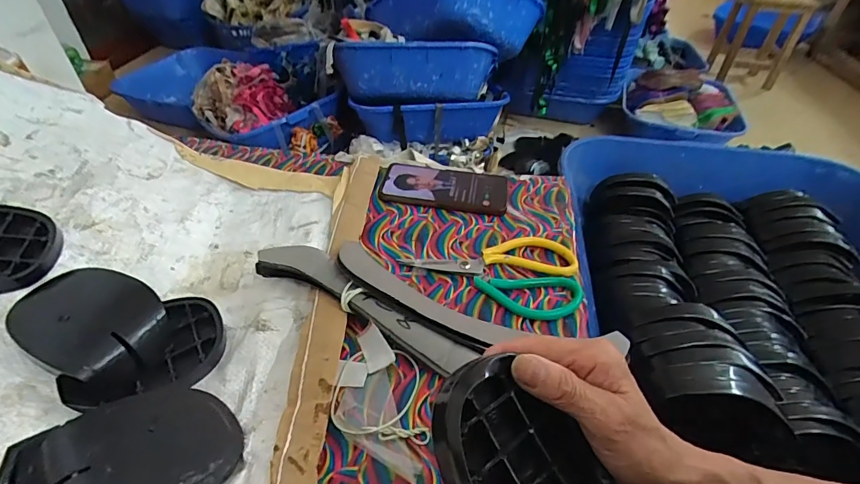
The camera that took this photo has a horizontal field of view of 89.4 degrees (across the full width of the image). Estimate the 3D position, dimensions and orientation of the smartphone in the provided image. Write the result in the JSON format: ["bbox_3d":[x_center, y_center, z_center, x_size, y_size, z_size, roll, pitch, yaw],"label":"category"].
[{"bbox_3d":[0.018,-0.072,0.567,0.161,0.011,0.078,7,43,5],"label":"smartphone"}]

